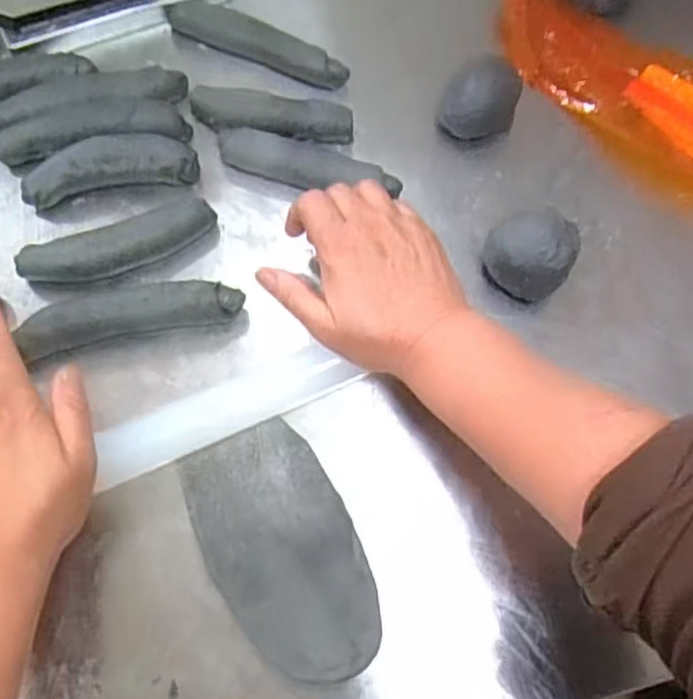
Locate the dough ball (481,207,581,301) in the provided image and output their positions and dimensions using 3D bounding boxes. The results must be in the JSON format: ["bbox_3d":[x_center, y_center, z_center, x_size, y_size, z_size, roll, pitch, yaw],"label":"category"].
[{"bbox_3d":[0.121,-0.064,0.457,0.055,0.048,0.053,1,66,-2],"label":"dough ball"}]

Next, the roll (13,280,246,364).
[{"bbox_3d":[-0.134,-0.024,0.436,0.133,0.030,0.031,-13,67,-8],"label":"roll"}]

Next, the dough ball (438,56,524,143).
[{"bbox_3d":[0.100,-0.186,0.511,0.055,0.038,0.050,1,66,-2],"label":"dough ball"}]

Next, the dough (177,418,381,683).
[{"bbox_3d":[-0.036,0.113,0.390,0.079,0.011,0.144,-23,69,-11],"label":"dough"}]

